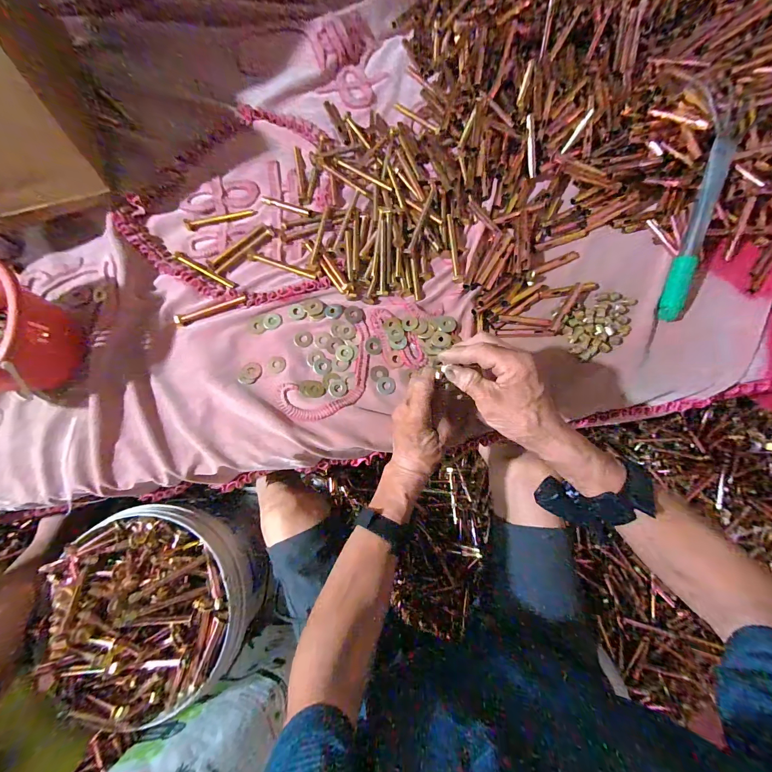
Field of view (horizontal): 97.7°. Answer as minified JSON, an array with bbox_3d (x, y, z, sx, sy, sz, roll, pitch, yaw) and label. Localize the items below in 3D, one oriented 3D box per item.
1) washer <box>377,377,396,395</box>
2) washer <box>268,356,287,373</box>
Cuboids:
[{"bbox_3d":[0.000,0.000,0.469,0.026,0.004,0.024,0,81,1],"label":"washer"},{"bbox_3d":[-0.154,-0.030,0.477,0.024,0.004,0.025,0,81,1],"label":"washer"}]

